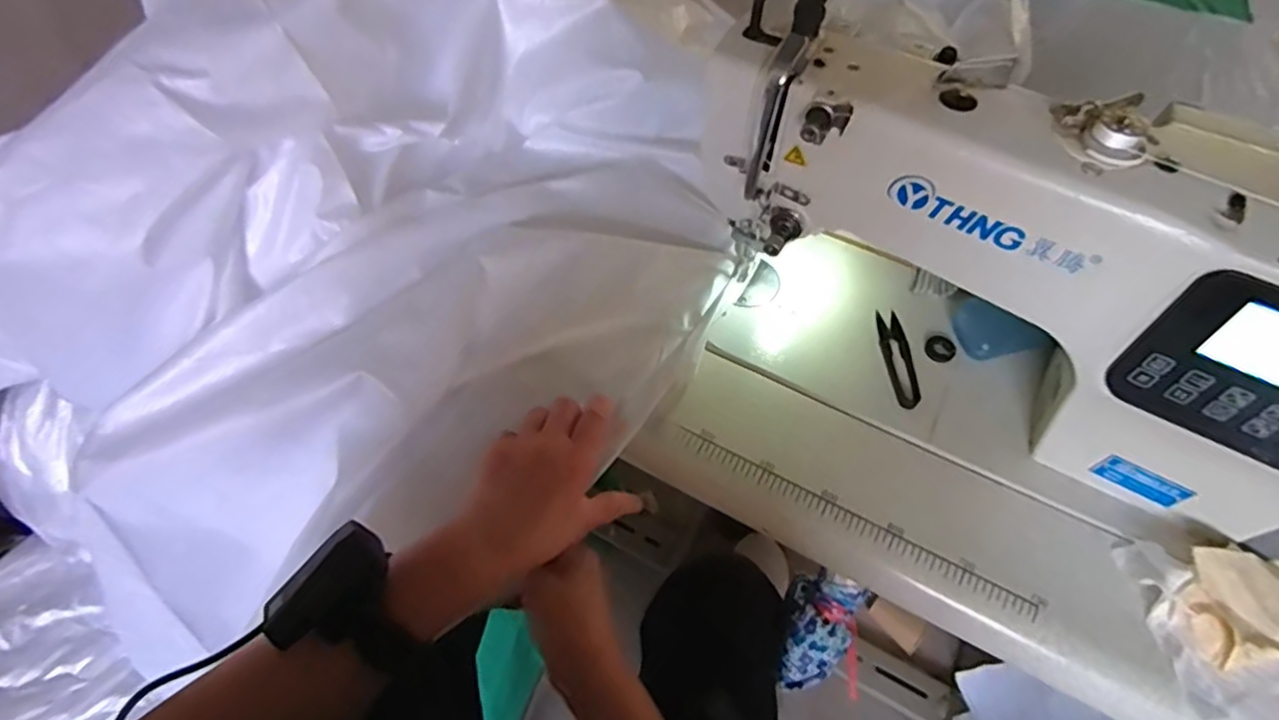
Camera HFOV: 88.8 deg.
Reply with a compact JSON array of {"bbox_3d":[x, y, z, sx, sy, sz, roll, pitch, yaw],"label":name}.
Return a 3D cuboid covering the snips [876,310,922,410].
[{"bbox_3d":[0.220,-0.001,0.557,0.022,0.006,0.093,-2,58,-2],"label":"snips"}]

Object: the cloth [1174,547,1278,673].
[{"bbox_3d":[0.416,0.162,0.438,0.109,0.018,0.069,-8,58,-5],"label":"cloth"}]

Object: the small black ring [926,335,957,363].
[{"bbox_3d":[0.260,-0.010,0.563,0.024,0.004,0.027,38,65,21],"label":"small black ring"}]

